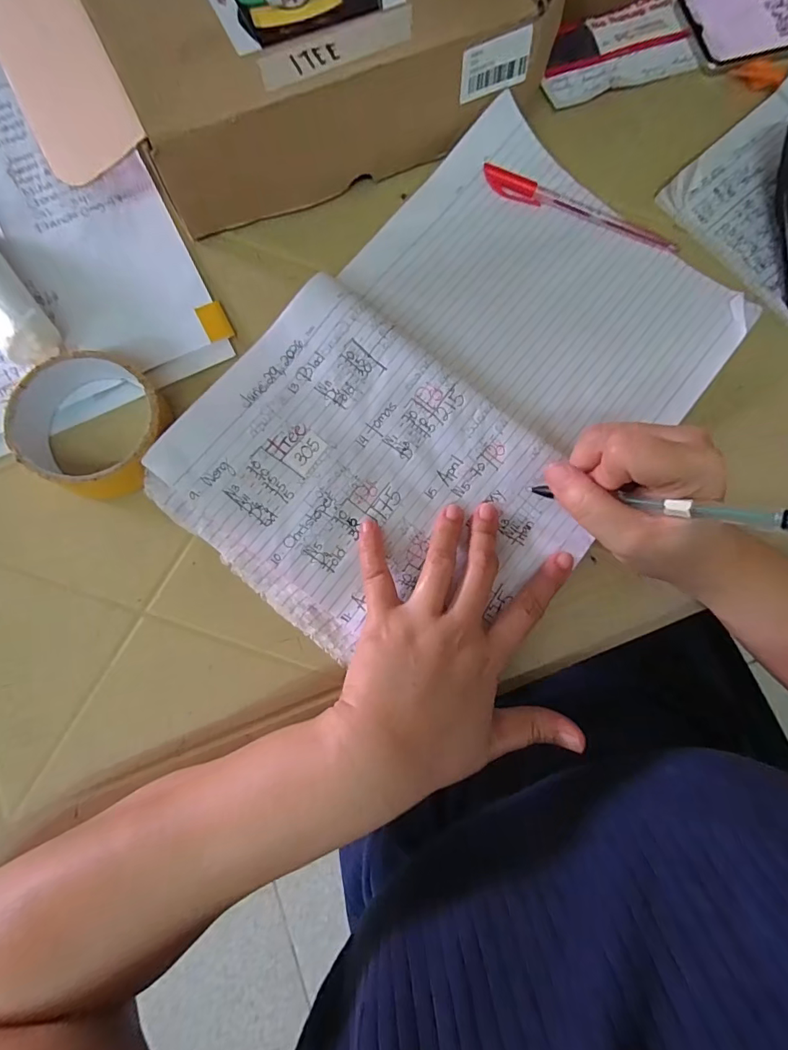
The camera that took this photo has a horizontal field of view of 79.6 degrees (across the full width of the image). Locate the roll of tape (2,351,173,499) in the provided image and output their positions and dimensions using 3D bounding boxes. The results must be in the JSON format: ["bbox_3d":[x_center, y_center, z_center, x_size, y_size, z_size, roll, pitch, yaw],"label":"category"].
[{"bbox_3d":[-0.187,-0.063,0.292,0.095,0.032,0.082,23,81,0],"label":"roll of tape"}]

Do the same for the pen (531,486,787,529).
[{"bbox_3d":[0.148,-0.008,0.238,0.147,0.011,0.010,13,78,44],"label":"pen"}]

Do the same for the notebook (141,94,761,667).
[{"bbox_3d":[0.048,-0.092,0.316,0.238,0.029,0.367,39,82,3],"label":"notebook"}]

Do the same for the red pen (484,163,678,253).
[{"bbox_3d":[0.137,-0.233,0.347,0.150,0.010,0.014,18,81,0],"label":"red pen"}]

